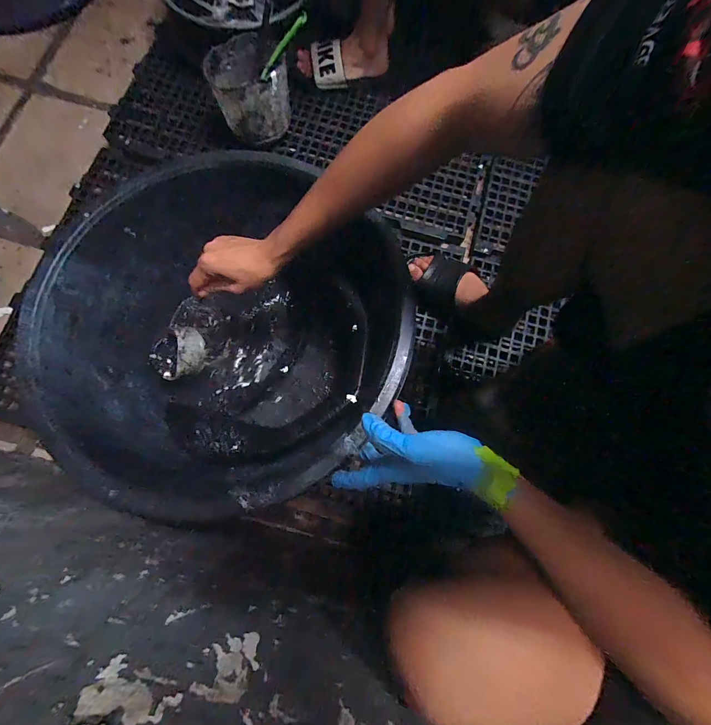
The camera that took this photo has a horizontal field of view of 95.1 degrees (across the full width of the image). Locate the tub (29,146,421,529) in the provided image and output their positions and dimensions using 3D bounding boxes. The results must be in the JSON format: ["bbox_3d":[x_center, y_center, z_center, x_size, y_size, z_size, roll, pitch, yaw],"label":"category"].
[{"bbox_3d":[-0.199,-0.027,0.553,0.484,0.248,0.456,0,79,-1],"label":"tub"}]

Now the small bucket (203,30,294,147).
[{"bbox_3d":[-0.221,-0.592,0.698,0.147,0.113,0.153,-4,78,-4],"label":"small bucket"}]

